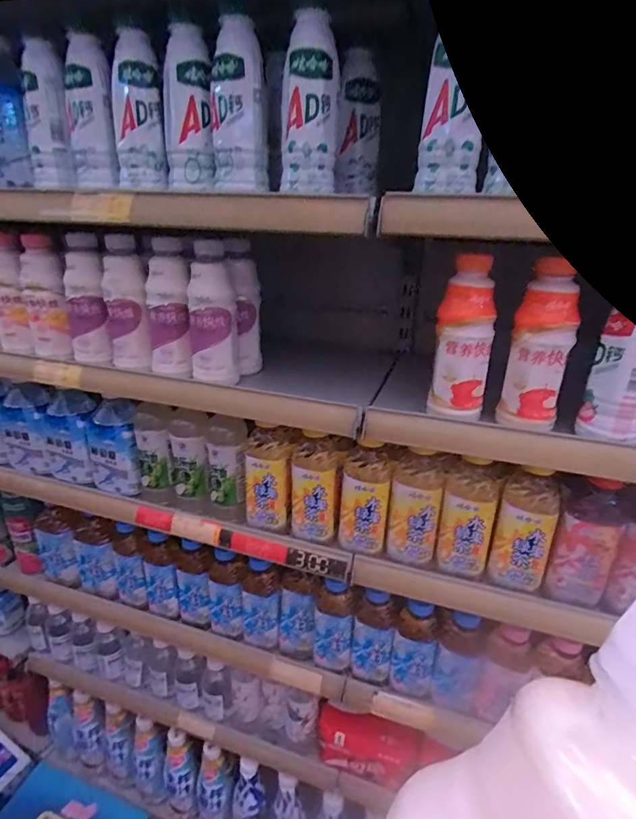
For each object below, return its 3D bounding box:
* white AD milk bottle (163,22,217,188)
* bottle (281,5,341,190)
[{"bbox_3d":[-0.153,-0.356,0.541,0.061,0.166,0.077,-4,25,-12],"label":"white AD milk bottle"},{"bbox_3d":[-0.007,-0.327,0.504,0.060,0.155,0.066,0,25,-2],"label":"bottle"}]

